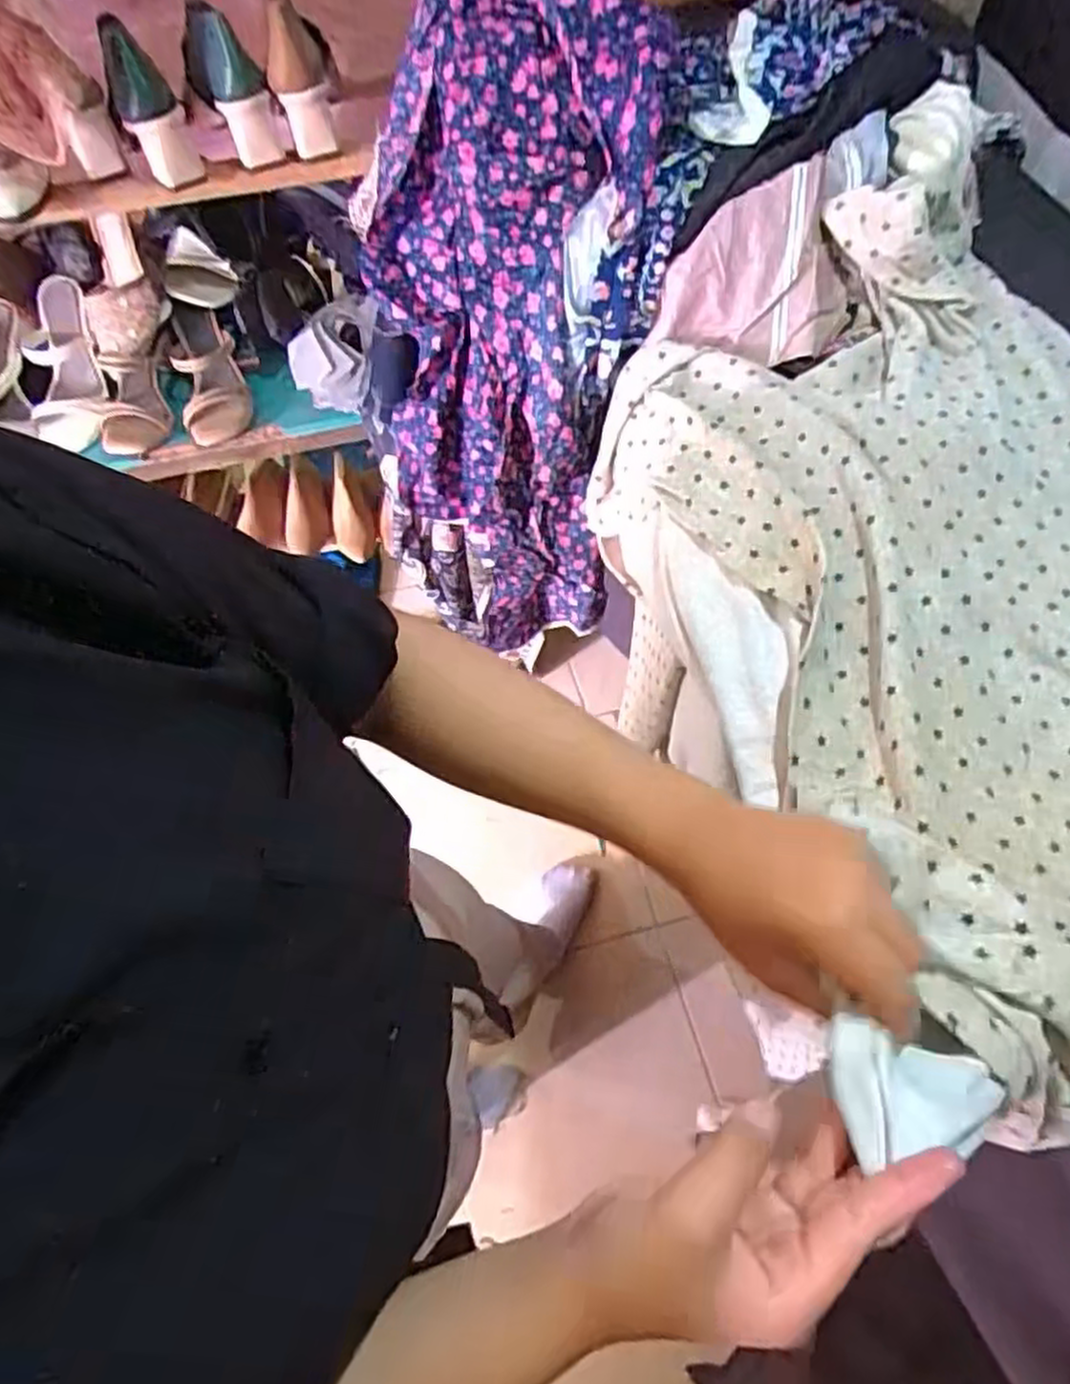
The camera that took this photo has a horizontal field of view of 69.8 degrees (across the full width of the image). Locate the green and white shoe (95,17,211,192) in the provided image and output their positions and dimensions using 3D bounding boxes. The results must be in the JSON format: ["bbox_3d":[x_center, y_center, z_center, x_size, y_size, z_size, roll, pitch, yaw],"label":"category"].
[{"bbox_3d":[-0.412,-0.618,0.815,0.066,0.140,0.070,-30,16,-20],"label":"green and white shoe"}]

